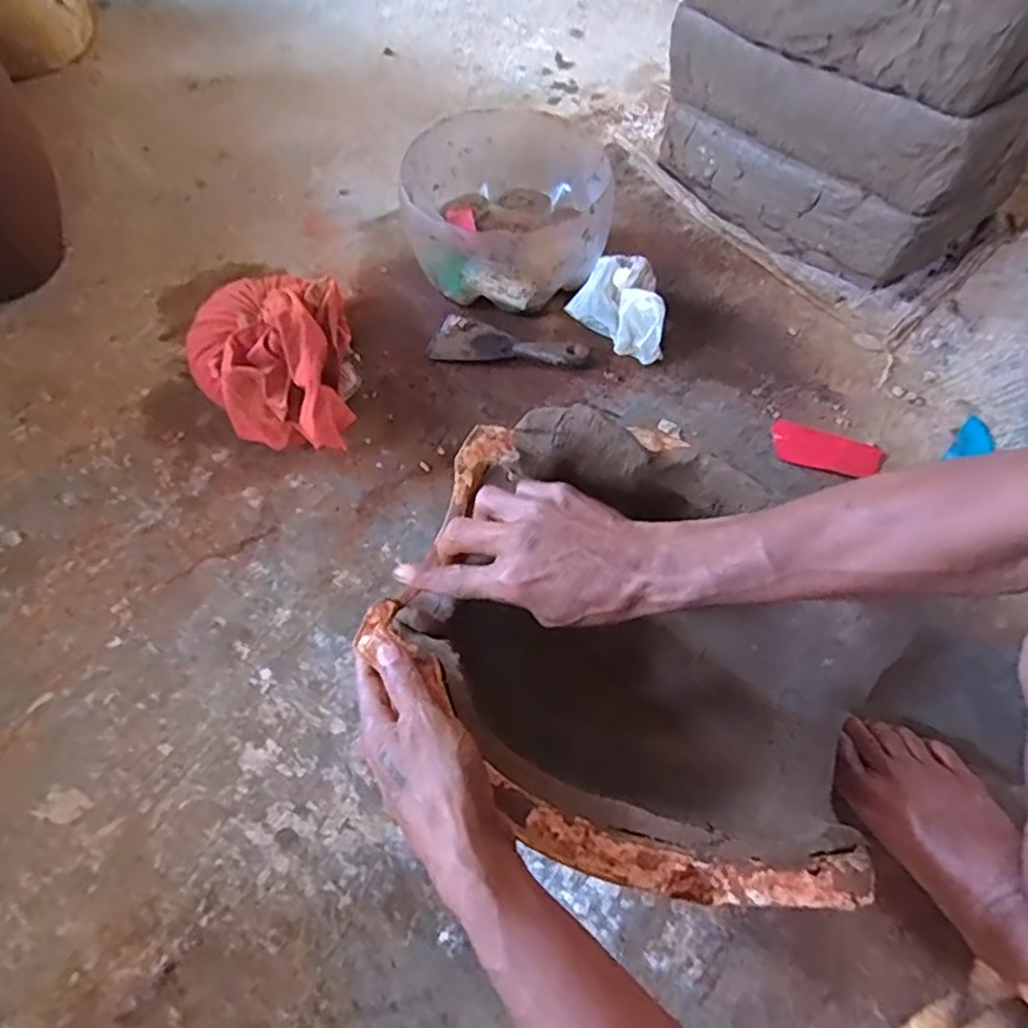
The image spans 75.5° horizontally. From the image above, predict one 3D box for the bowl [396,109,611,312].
[{"bbox_3d":[-0.010,-0.366,0.813,0.241,0.125,0.268,0,59,-1],"label":"bowl"}]

